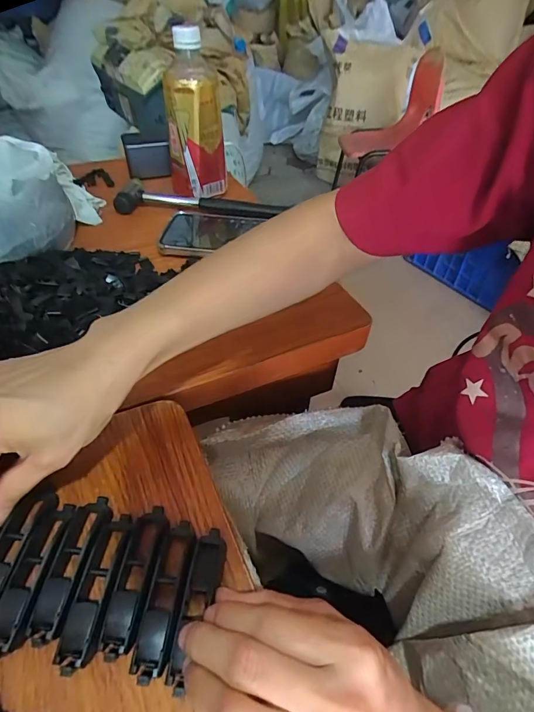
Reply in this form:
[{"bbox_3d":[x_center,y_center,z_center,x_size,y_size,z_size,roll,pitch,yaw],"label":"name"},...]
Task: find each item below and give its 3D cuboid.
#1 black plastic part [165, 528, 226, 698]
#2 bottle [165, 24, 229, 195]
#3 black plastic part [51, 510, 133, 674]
[{"bbox_3d":[-0.037,0.130,0.214,0.018,0.008,0.078,11,40,6],"label":"black plastic part"},{"bbox_3d":[-0.094,-0.306,0.517,0.075,0.169,0.083,-5,47,-9],"label":"bottle"},{"bbox_3d":[-0.091,0.125,0.219,0.019,0.014,0.077,5,46,1],"label":"black plastic part"}]

